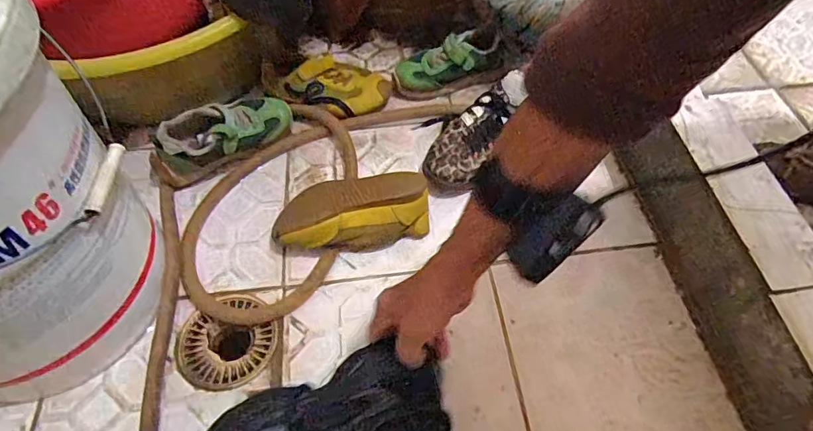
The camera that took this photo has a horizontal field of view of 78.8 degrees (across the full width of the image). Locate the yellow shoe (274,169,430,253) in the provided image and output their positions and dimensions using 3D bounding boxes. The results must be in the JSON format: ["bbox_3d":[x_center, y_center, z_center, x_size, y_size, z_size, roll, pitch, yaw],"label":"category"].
[{"bbox_3d":[-0.070,-0.004,0.628,0.196,0.066,0.089,-7,54,-3],"label":"yellow shoe"}]

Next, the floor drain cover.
[{"bbox_3d":[-0.205,0.143,0.565,0.107,0.012,0.107,-32,59,-20],"label":"floor drain cover"}]

